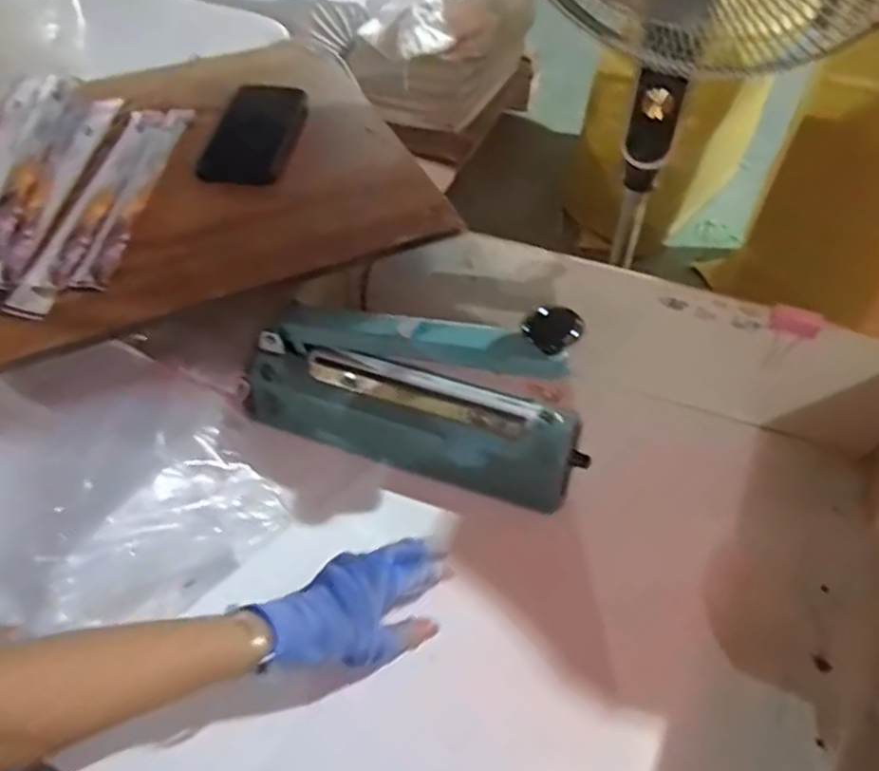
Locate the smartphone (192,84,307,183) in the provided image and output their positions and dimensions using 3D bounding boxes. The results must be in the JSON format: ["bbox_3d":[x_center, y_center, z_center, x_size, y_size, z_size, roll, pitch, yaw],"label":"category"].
[{"bbox_3d":[-0.187,-0.260,0.731,0.087,0.010,0.153,6,49,5],"label":"smartphone"}]

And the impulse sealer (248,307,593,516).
[{"bbox_3d":[-0.025,-0.001,0.623,0.307,0.179,0.083,17,51,14],"label":"impulse sealer"}]

